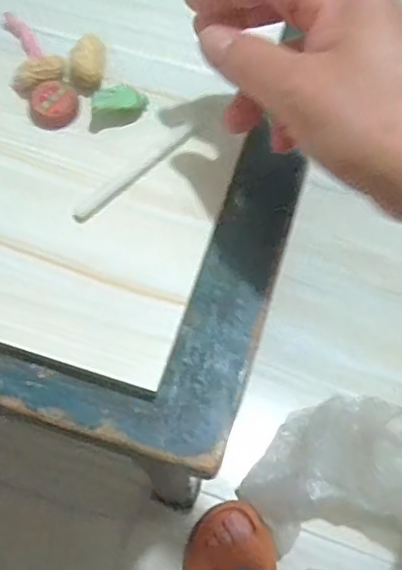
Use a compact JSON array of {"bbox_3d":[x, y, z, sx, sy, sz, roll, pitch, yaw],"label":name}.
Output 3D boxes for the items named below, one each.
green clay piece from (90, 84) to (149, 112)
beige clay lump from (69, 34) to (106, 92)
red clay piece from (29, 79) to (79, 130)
[{"bbox_3d":[-0.041,-0.095,0.309,0.033,0.011,0.011,-11,68,-28],"label":"green clay piece"},{"bbox_3d":[-0.060,-0.116,0.322,0.017,0.017,0.030,3,68,-2],"label":"beige clay lump"},{"bbox_3d":[-0.077,-0.094,0.316,0.025,0.012,0.022,-16,70,-9],"label":"red clay piece"}]

